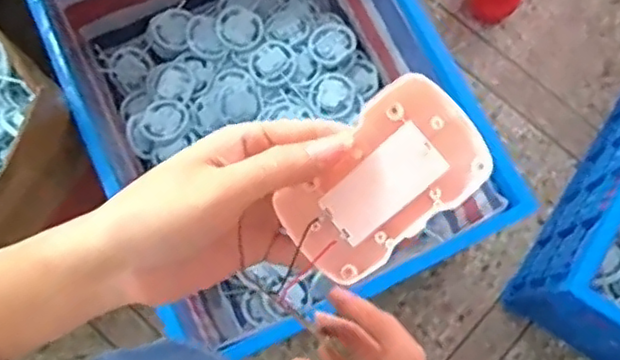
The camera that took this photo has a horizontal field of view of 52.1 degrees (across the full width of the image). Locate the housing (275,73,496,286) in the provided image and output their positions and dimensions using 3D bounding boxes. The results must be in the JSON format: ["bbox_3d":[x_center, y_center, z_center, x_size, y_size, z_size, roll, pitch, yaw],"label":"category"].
[{"bbox_3d":[0.031,0.002,0.269,0.087,0.010,0.053,-45,82,12],"label":"housing"}]

